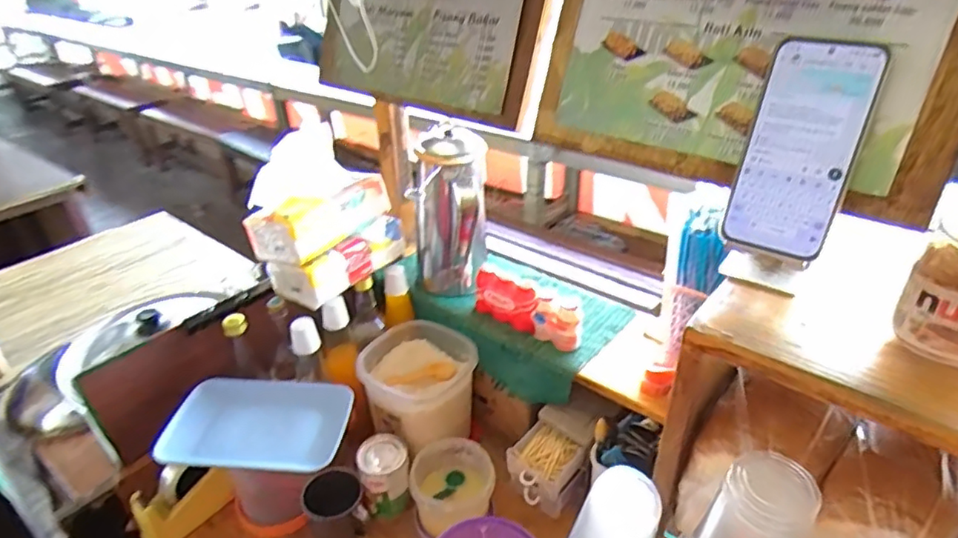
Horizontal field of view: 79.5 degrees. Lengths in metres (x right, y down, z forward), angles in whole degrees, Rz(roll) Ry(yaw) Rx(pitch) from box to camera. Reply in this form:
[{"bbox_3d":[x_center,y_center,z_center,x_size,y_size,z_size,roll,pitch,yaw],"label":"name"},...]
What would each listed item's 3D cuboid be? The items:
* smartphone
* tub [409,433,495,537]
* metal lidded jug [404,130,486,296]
[{"bbox_3d":[0.247,-0.091,0.446,0.074,0.160,0.004,22,18,31],"label":"smartphone"},{"bbox_3d":[-0.035,0.327,0.843,0.119,0.084,0.135,-15,34,-20],"label":"tub"},{"bbox_3d":[-0.045,-0.074,0.922,0.117,0.253,0.111,-4,32,-2],"label":"metal lidded jug"}]

